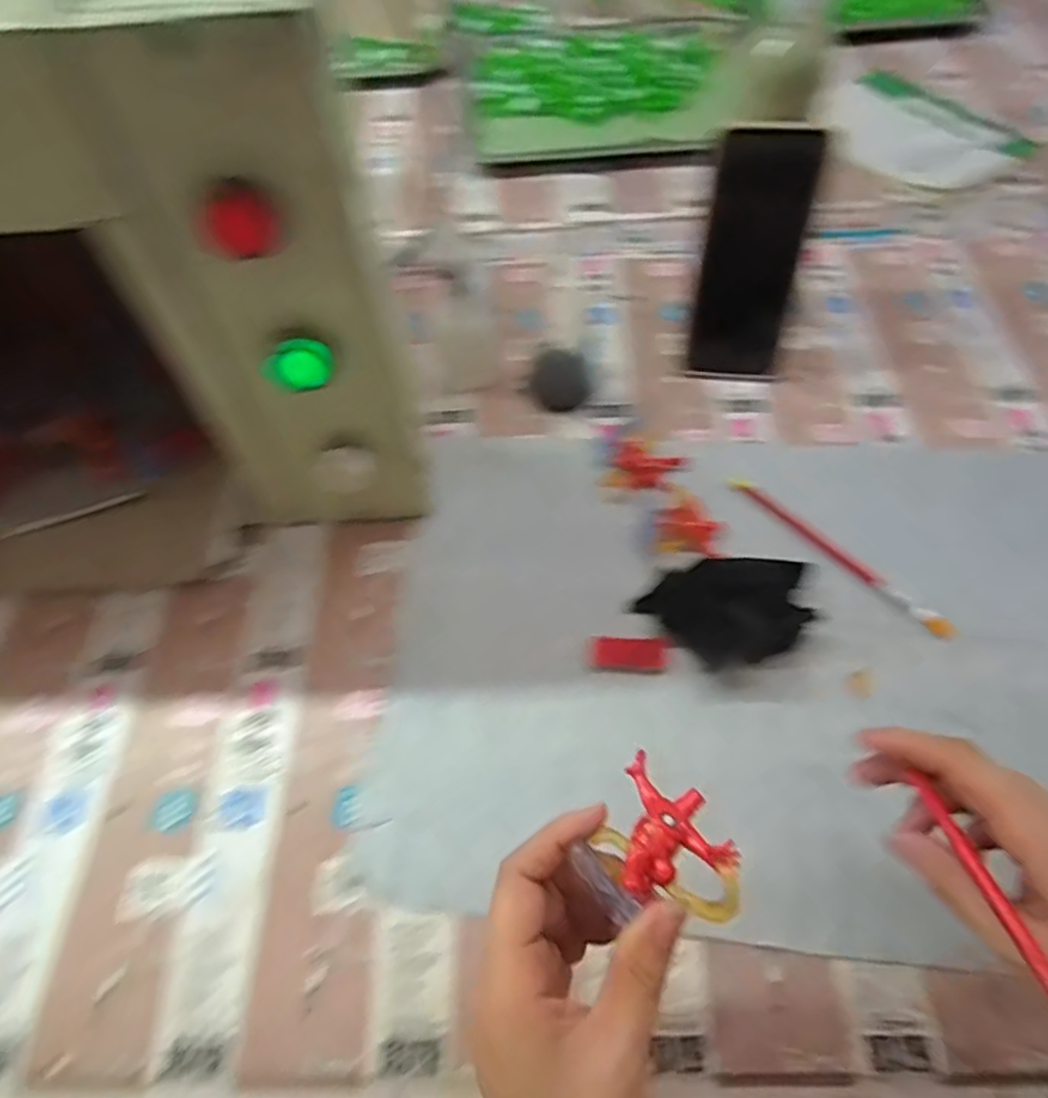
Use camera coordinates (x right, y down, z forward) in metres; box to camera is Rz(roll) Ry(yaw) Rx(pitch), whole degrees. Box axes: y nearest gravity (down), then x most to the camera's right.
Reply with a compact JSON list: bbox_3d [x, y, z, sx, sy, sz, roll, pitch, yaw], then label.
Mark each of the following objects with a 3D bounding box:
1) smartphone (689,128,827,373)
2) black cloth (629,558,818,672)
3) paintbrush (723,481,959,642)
[{"bbox_3d":[0.153,-0.195,0.466,0.061,0.156,0.010,13,46,17],"label":"smartphone"},{"bbox_3d":[0.124,0.031,0.394,0.091,0.030,0.065,-22,60,-10],"label":"black cloth"},{"bbox_3d":[0.195,0.002,0.431,0.013,0.010,0.156,-38,64,-18],"label":"paintbrush"}]

